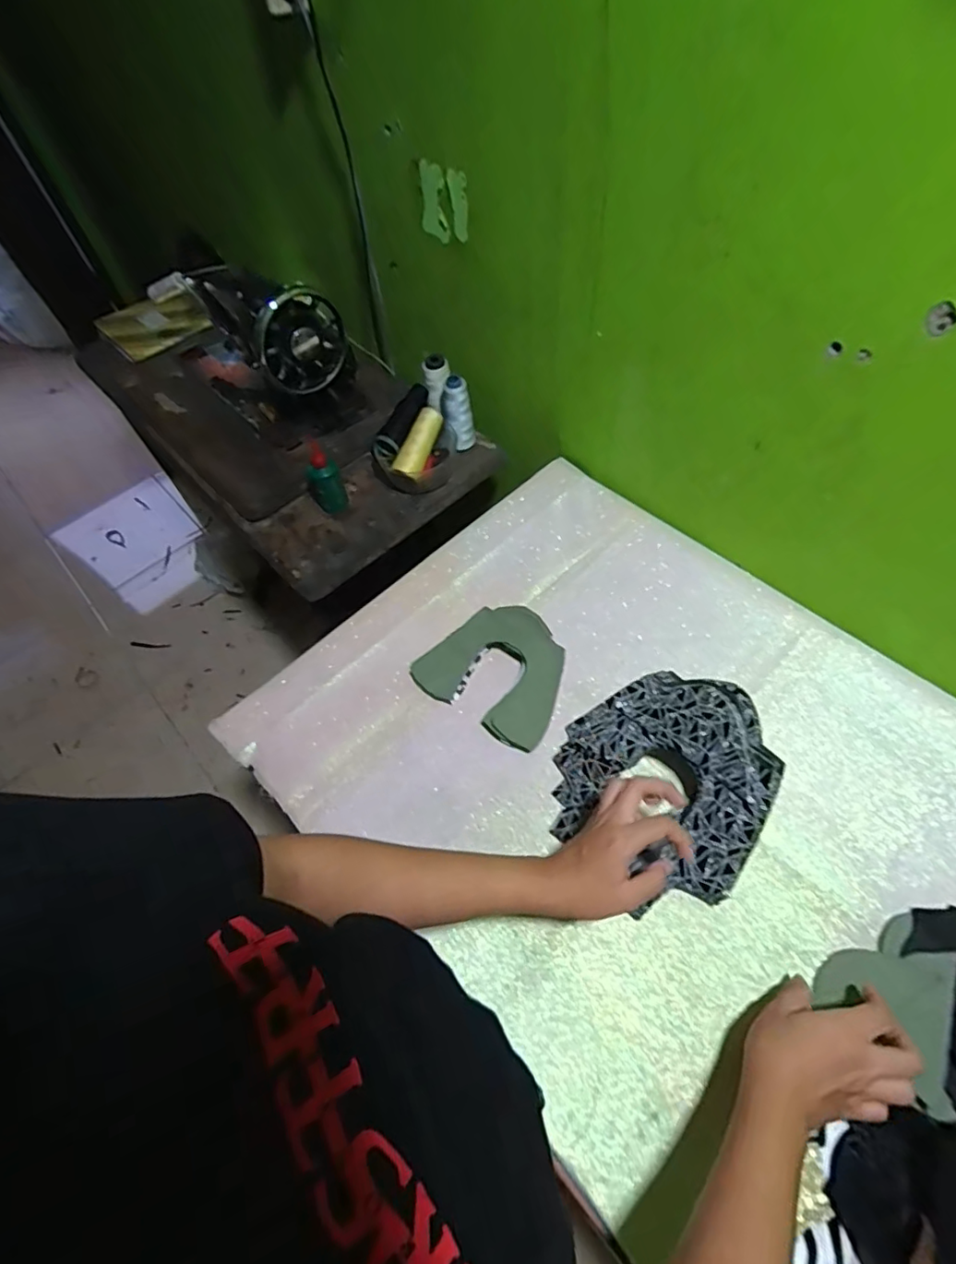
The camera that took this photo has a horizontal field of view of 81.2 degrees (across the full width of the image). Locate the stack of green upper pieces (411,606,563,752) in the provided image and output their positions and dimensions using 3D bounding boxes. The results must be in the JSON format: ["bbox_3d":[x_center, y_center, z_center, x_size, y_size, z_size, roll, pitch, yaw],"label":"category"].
[{"bbox_3d":[0.023,0.038,0.656,0.166,0.038,0.138,29,64,21],"label":"stack of green upper pieces"}]

